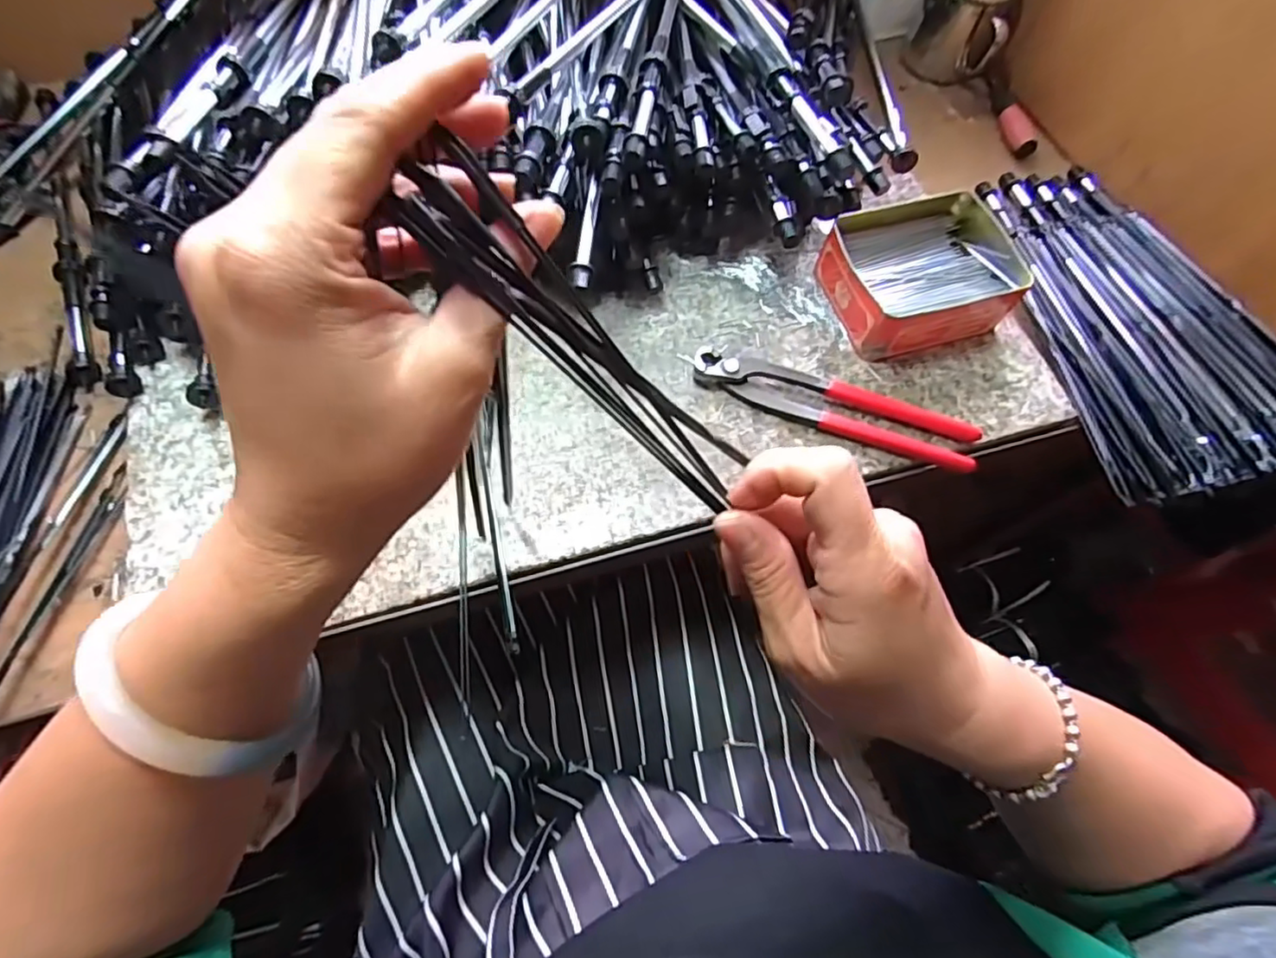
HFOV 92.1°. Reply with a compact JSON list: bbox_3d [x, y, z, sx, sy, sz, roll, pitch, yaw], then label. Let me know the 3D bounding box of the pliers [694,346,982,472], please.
[{"bbox_3d":[0.133,-0.051,0.422,0.191,0.017,0.041,20,66,6],"label":"pliers"}]

